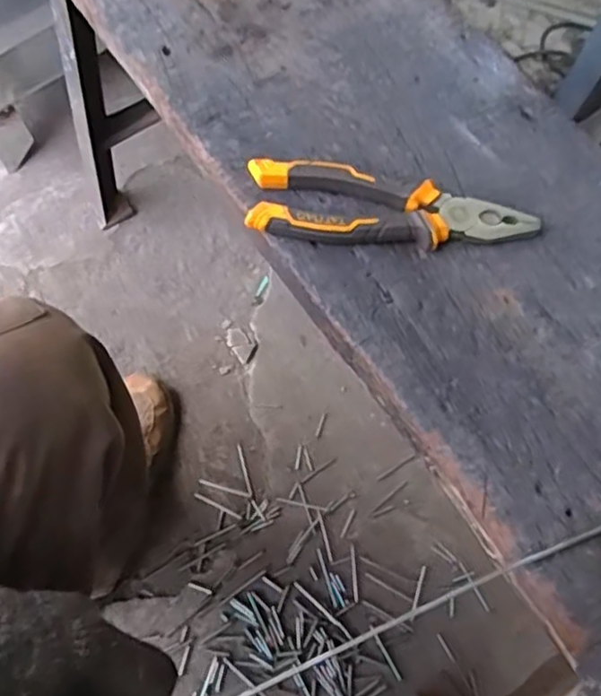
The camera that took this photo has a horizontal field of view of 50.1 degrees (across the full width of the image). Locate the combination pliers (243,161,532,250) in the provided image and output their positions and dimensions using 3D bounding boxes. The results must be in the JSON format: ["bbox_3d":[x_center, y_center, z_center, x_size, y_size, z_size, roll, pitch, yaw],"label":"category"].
[{"bbox_3d":[0.062,-0.095,0.438,0.190,0.023,0.051,3,70,0],"label":"combination pliers"}]

